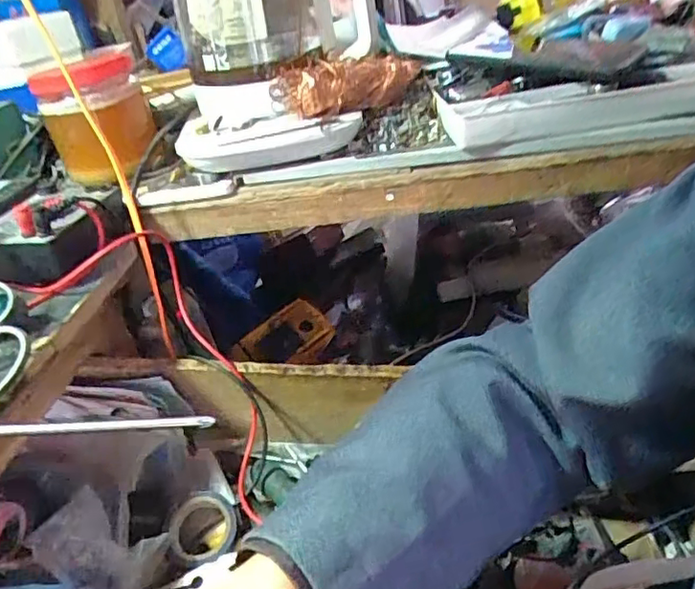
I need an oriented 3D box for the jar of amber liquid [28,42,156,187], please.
[{"bbox_3d":[-0.227,-0.163,0.547,0.090,0.105,0.090,-19,37,-16],"label":"jar of amber liquid"}]

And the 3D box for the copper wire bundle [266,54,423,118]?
[{"bbox_3d":[0.004,-0.193,0.544,0.141,0.041,0.045,-23,35,-20],"label":"copper wire bundle"}]

